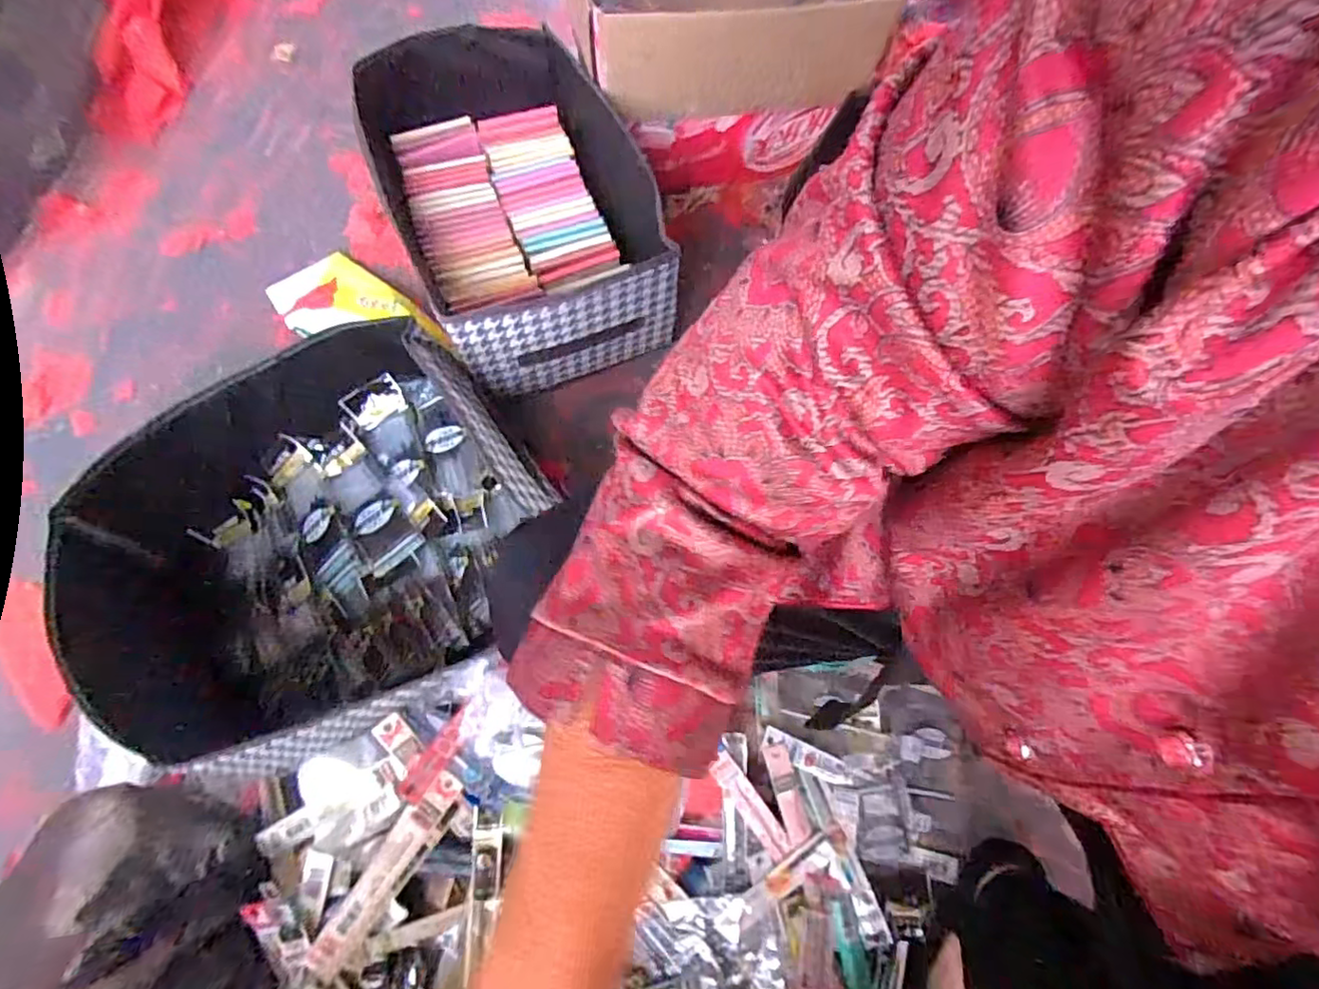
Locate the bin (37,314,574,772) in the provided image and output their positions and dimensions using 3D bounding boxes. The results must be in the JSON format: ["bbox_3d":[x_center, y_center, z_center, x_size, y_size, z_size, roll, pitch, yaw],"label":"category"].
[{"bbox_3d":[-0.344,0.051,0.650,0.437,0.149,0.362,-42,75,-15],"label":"bin"}]

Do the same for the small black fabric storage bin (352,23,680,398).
[{"bbox_3d":[-0.193,-0.386,0.797,0.286,0.150,0.479,-21,71,-9],"label":"small black fabric storage bin"}]

